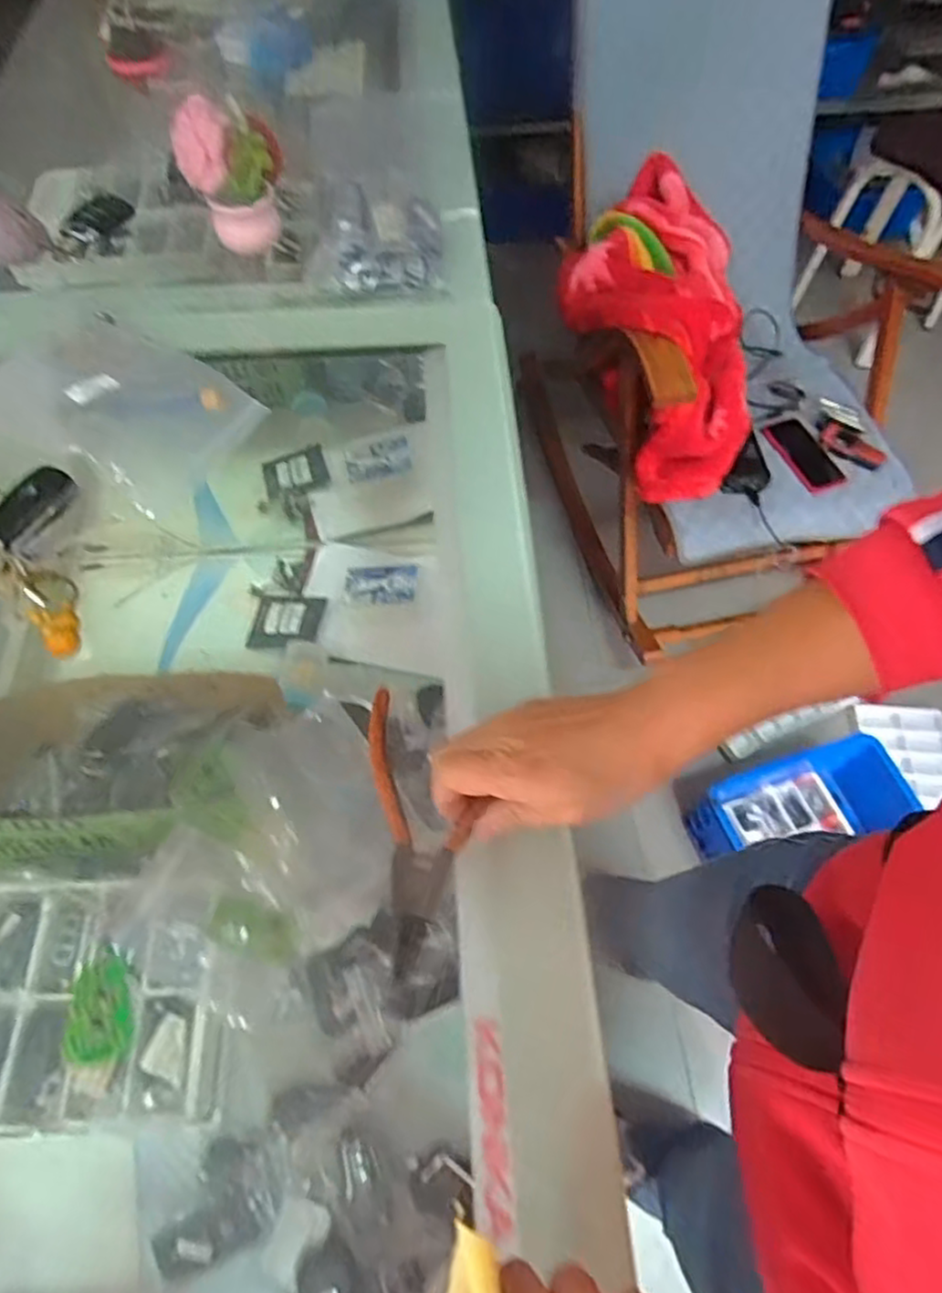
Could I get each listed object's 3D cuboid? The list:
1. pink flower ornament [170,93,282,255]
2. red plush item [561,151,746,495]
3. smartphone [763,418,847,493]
[{"bbox_3d":[-0.199,-0.397,0.577,0.077,0.105,0.060,-11,61,-7],"label":"pink flower ornament"},{"bbox_3d":[0.325,-0.550,1.165,0.337,0.264,0.561,11,61,6],"label":"red plush item"},{"bbox_3d":[0.579,-0.335,1.203,0.085,0.015,0.156,-26,72,-12],"label":"smartphone"}]

